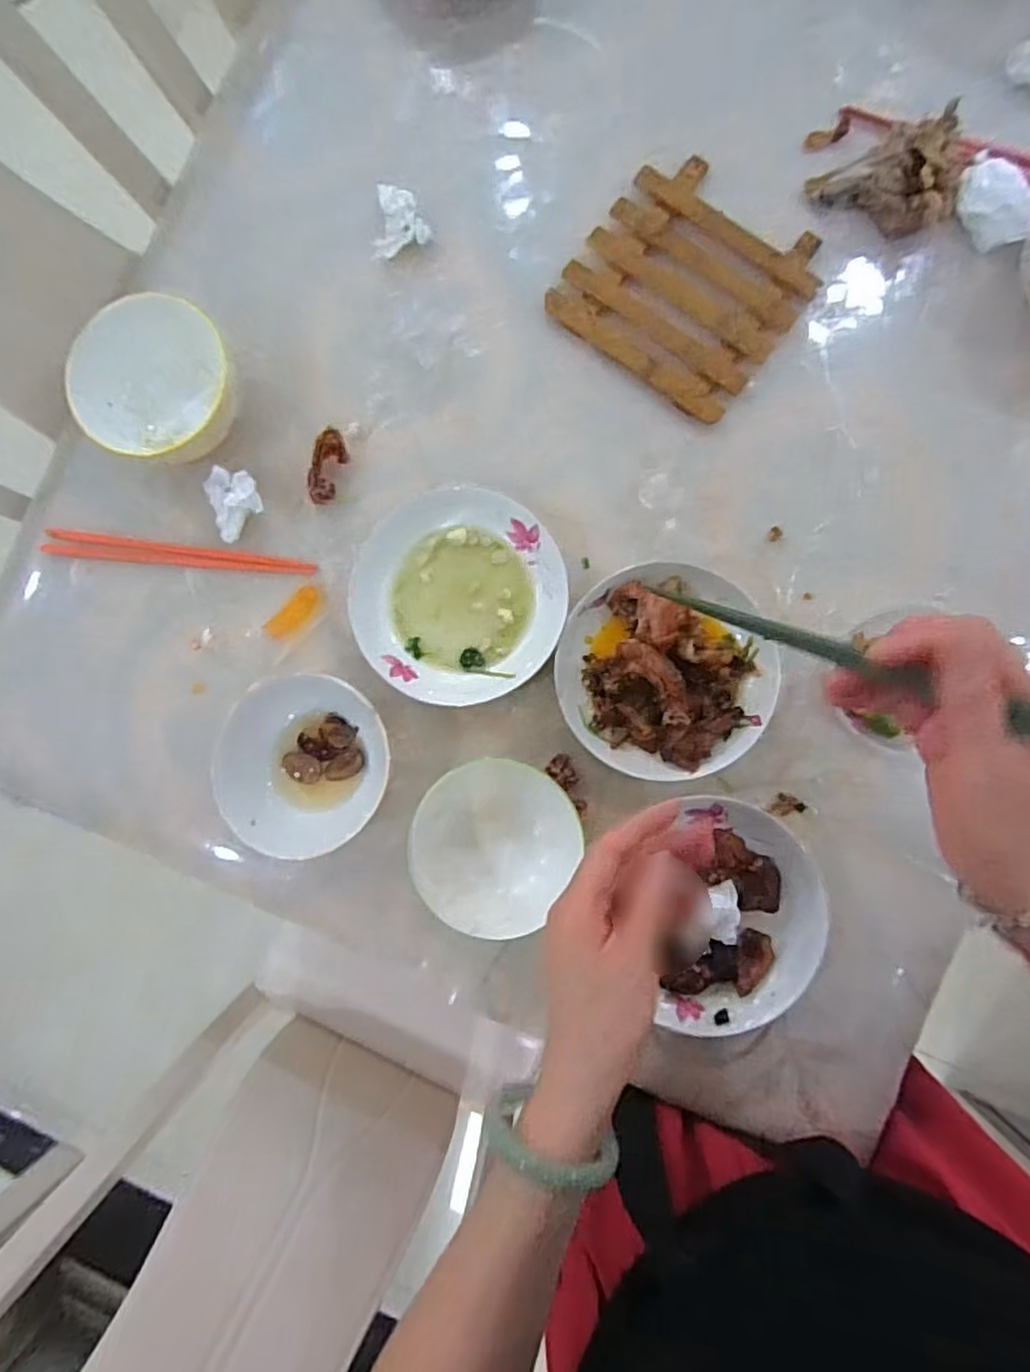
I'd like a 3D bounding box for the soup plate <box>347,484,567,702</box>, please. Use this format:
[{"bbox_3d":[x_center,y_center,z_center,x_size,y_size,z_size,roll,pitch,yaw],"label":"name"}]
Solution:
[{"bbox_3d":[-0.044,-0.073,0.538,0.162,0.028,0.170,0,87,5],"label":"soup plate"}]

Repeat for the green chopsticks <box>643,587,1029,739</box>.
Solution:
[{"bbox_3d":[0.163,-0.016,0.335,0.229,0.016,0.014,29,90,41],"label":"green chopsticks"}]

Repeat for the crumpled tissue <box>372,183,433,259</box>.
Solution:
[{"bbox_3d":[-0.103,-0.399,0.576,0.051,0.033,0.063,-15,86,4],"label":"crumpled tissue"}]

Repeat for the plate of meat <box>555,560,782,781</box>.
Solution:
[{"bbox_3d":[0.115,-0.011,0.517,0.157,0.044,0.160,0,87,5],"label":"plate of meat"}]

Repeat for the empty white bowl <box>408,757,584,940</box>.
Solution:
[{"bbox_3d":[-0.015,0.116,0.504,0.115,0.064,0.118,0,87,5],"label":"empty white bowl"}]

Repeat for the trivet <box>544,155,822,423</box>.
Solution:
[{"bbox_3d":[0.141,-0.332,0.549,0.176,0.011,0.170,38,91,6],"label":"trivet"}]

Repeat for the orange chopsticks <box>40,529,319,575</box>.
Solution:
[{"bbox_3d":[-0.284,-0.112,0.568,0.234,0.009,0.022,6,88,5],"label":"orange chopsticks"}]

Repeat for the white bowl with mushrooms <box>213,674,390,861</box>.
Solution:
[{"bbox_3d":[-0.160,0.059,0.523,0.126,0.059,0.127,0,87,5],"label":"white bowl with mushrooms"}]

